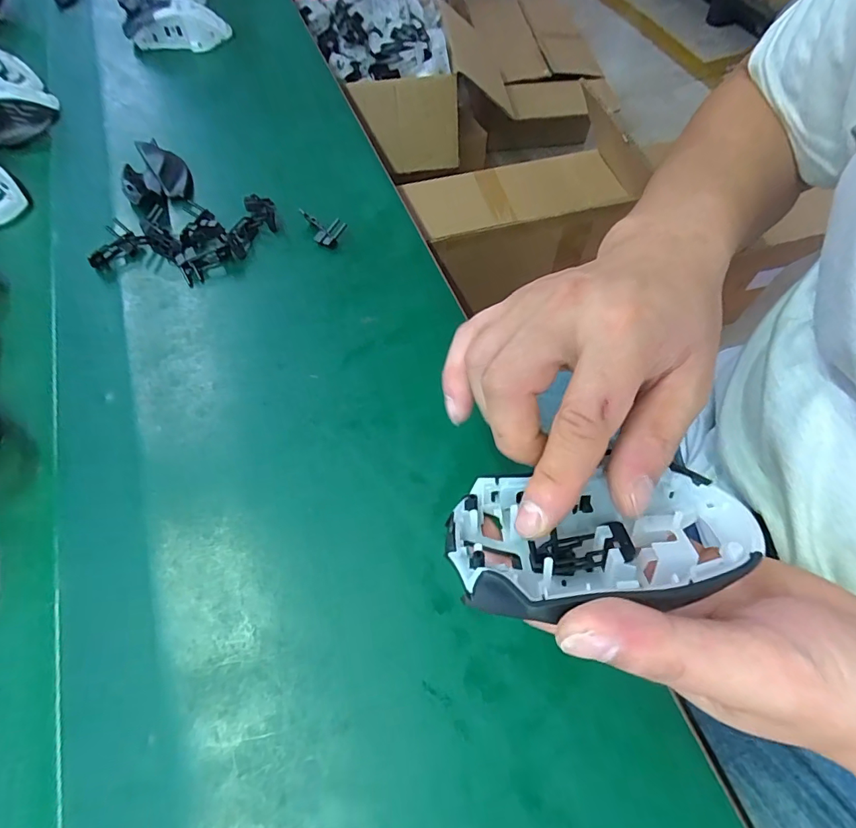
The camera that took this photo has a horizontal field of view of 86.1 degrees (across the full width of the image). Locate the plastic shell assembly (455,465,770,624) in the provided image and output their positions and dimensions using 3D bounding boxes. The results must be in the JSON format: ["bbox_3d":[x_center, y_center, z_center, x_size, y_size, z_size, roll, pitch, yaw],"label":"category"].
[{"bbox_3d":[0.067,0.046,0.187,0.114,0.049,0.062,-8,62,-8],"label":"plastic shell assembly"}]

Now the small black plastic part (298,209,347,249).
[{"bbox_3d":[-0.093,-0.160,0.398,0.042,0.005,0.025,18,99,7],"label":"small black plastic part"}]

